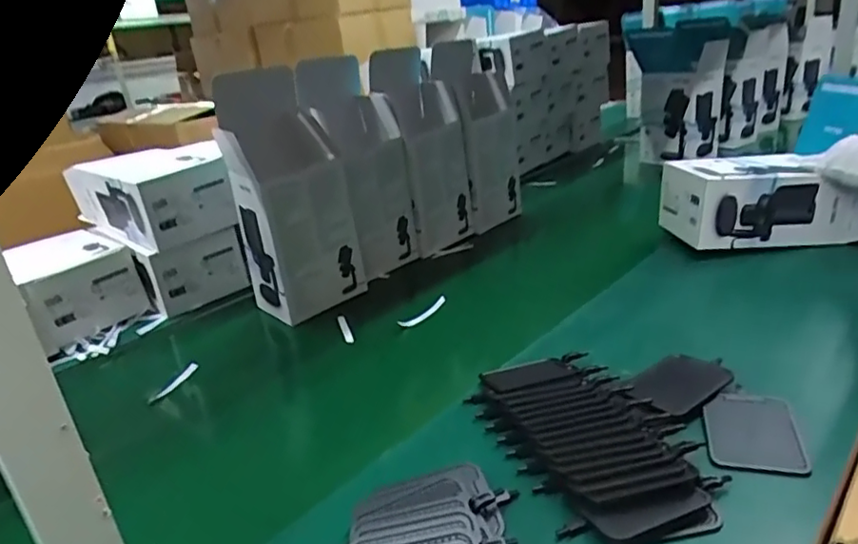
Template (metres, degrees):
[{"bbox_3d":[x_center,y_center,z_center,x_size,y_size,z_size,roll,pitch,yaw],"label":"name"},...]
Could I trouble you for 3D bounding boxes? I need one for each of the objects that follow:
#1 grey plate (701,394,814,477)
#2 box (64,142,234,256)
[{"bbox_3d":[0.303,0.148,0.553,0.077,0.008,0.100,1,25,19],"label":"grey plate"},{"bbox_3d":[-0.489,-0.141,1.016,0.284,0.134,0.153,16,33,42],"label":"box"}]

